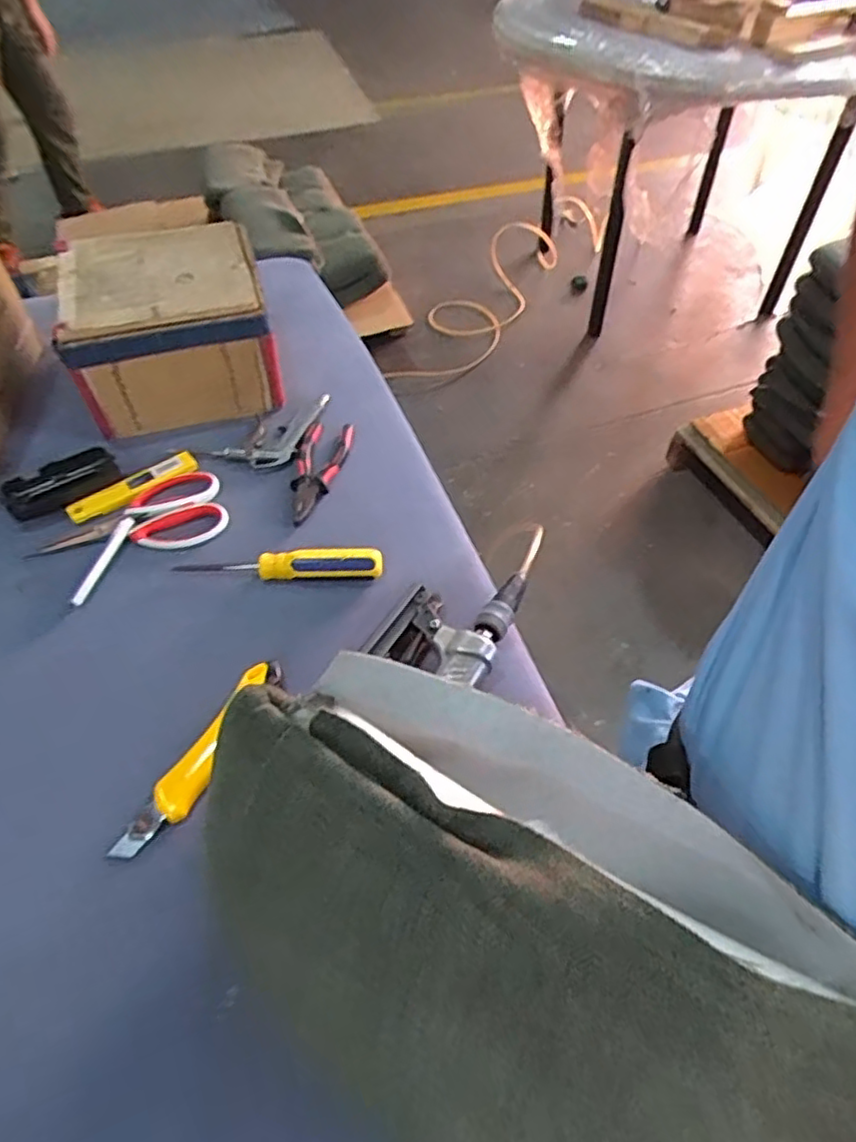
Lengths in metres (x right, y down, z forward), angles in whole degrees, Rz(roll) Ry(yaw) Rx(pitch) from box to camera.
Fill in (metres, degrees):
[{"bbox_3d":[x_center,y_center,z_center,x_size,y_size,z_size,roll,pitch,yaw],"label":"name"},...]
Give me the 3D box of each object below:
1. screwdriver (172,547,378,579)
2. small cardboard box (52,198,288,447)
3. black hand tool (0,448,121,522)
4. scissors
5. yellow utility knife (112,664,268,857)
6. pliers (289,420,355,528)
[{"bbox_3d":[-0.140,-0.006,0.617,0.192,0.023,0.025,0,51,1],"label":"screwdriver"},{"bbox_3d":[-0.296,-0.279,0.762,0.205,0.138,0.195,-13,52,-10],"label":"small cardboard box"},{"bbox_3d":[-0.387,-0.095,0.691,0.109,0.019,0.049,-31,57,-22],"label":"black hand tool"},{"bbox_3d":[-0.288,-0.039,0.654,0.183,0.014,0.100,-30,57,-22],"label":"scissors"},{"bbox_3d":[-0.173,0.145,0.505,0.033,0.024,0.169,25,55,19],"label":"yellow utility knife"},{"bbox_3d":[-0.122,-0.109,0.707,0.053,0.010,0.155,11,52,9],"label":"pliers"}]

